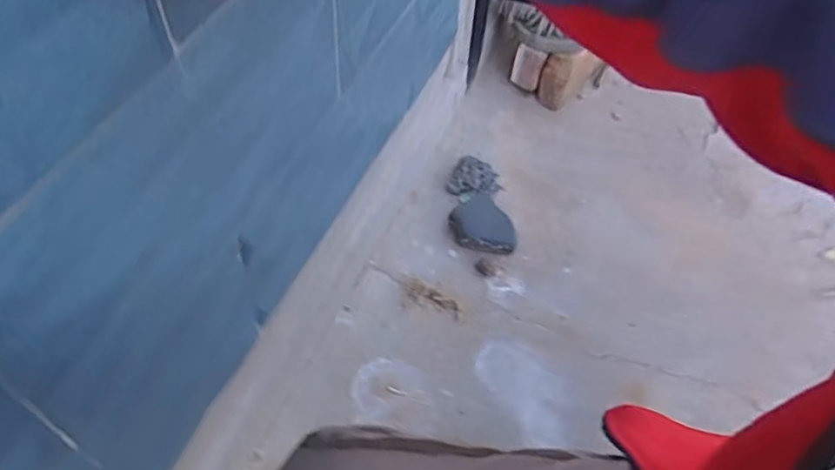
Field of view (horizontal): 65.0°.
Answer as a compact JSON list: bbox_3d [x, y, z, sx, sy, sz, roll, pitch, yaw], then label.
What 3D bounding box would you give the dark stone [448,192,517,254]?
[{"bbox_3d":[0.100,-0.025,0.993,0.103,0.044,0.100,8,54,2],"label":"dark stone"}]

